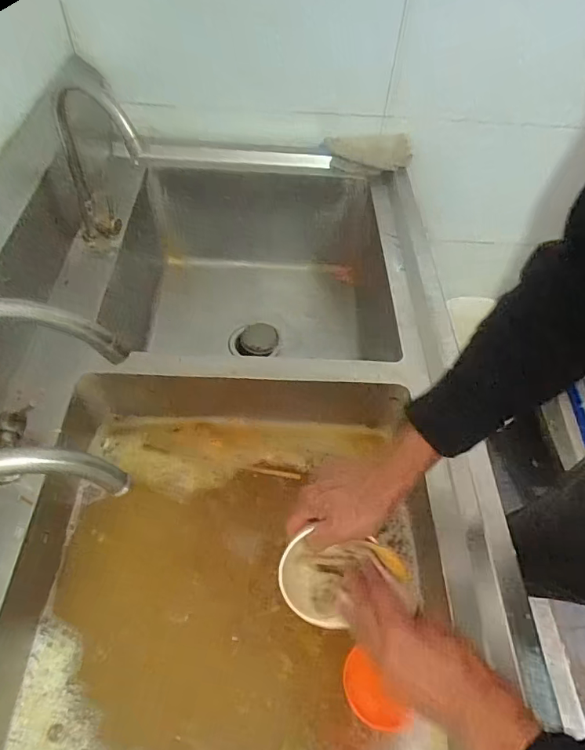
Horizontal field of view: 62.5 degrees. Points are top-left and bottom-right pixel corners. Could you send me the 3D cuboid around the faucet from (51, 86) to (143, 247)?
[{"bbox_3d":[-0.274,-0.275,0.699,0.058,0.254,0.163,-34,62,-26],"label":"faucet"}]

